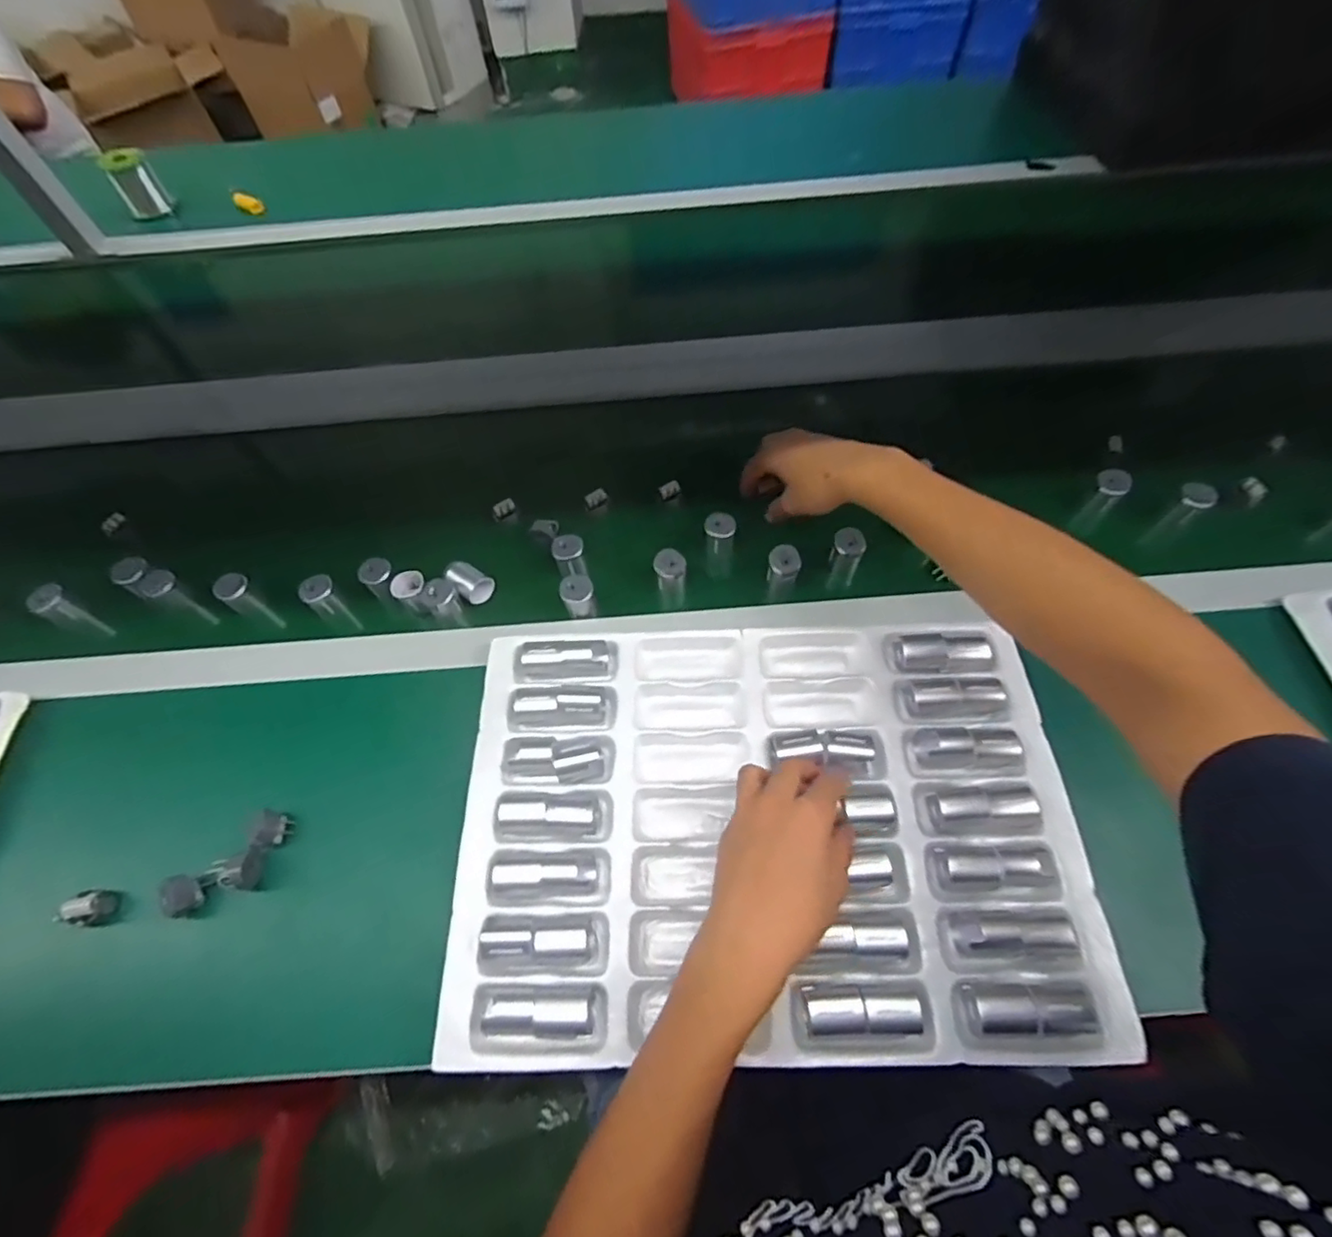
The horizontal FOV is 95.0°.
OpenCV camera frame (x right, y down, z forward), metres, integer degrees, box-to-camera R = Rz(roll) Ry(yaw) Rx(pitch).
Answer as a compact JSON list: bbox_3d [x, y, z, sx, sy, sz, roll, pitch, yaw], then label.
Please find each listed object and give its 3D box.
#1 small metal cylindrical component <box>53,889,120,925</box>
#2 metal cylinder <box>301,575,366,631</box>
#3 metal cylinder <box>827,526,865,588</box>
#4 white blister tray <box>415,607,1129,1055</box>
[{"bbox_3d":[-0.441,0.220,0.465,0.021,0.028,0.023,0,64,1],"label":"small metal cylindrical component"},{"bbox_3d":[-0.329,-0.012,0.605,0.028,0.071,0.028,0,64,1],"label":"metal cylinder"},{"bbox_3d":[0.177,-0.059,0.602,0.026,0.059,0.033,-3,64,0],"label":"metal cylinder"},{"bbox_3d":[0.075,0.146,0.468,0.446,0.039,0.313,-2,64,0],"label":"white blister tray"}]

